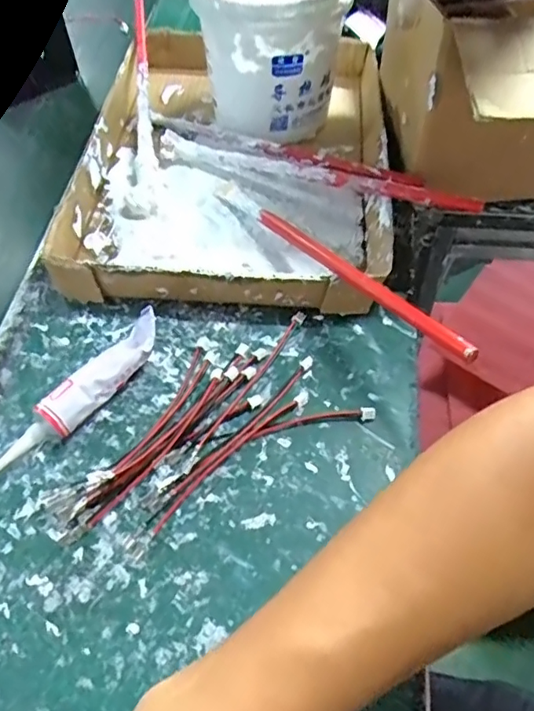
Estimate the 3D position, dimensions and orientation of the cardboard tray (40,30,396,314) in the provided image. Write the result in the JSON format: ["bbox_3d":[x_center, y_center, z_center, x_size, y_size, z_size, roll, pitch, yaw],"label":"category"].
[{"bbox_3d":[-0.026,-0.176,0.475,0.257,0.038,0.340,6,56,6],"label":"cardboard tray"}]

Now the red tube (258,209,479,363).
[{"bbox_3d":[0.050,-0.052,0.355,0.009,0.010,0.205,-28,43,-16],"label":"red tube"}]

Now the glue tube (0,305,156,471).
[{"bbox_3d":[-0.112,0.024,0.349,0.025,0.029,0.126,33,63,22],"label":"glue tube"}]

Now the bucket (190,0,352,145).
[{"bbox_3d":[0.008,-0.260,0.478,0.115,0.113,0.115,10,57,8],"label":"bucket"}]

